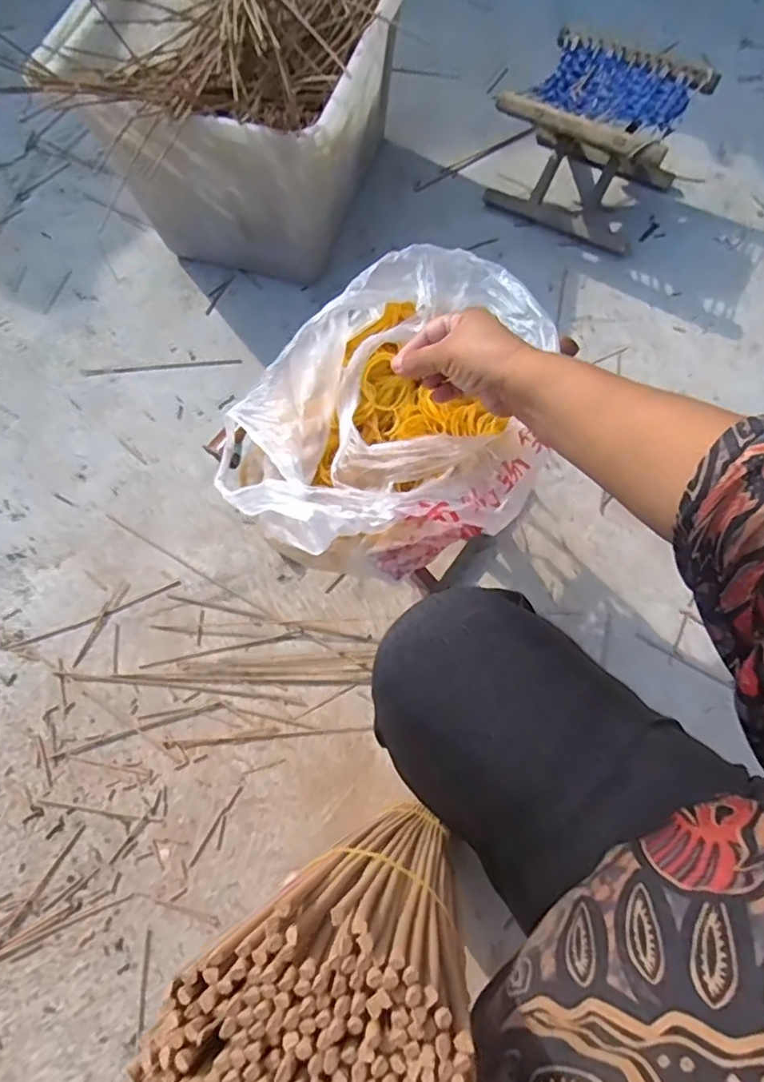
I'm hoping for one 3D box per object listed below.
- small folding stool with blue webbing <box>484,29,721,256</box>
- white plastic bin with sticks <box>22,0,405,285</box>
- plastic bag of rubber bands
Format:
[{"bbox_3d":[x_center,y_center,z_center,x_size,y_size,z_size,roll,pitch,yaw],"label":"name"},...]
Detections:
[{"bbox_3d":[0.362,-0.683,1.038,0.268,0.186,0.248,31,72,14],"label":"small folding stool with blue webbing"},{"bbox_3d":[-0.181,-0.719,0.987,0.402,0.352,0.584,17,69,9],"label":"white plastic bin with sticks"},{"bbox_3d":[0.026,-0.109,0.559,0.250,0.102,0.314,40,74,16],"label":"plastic bag of rubber bands"}]

